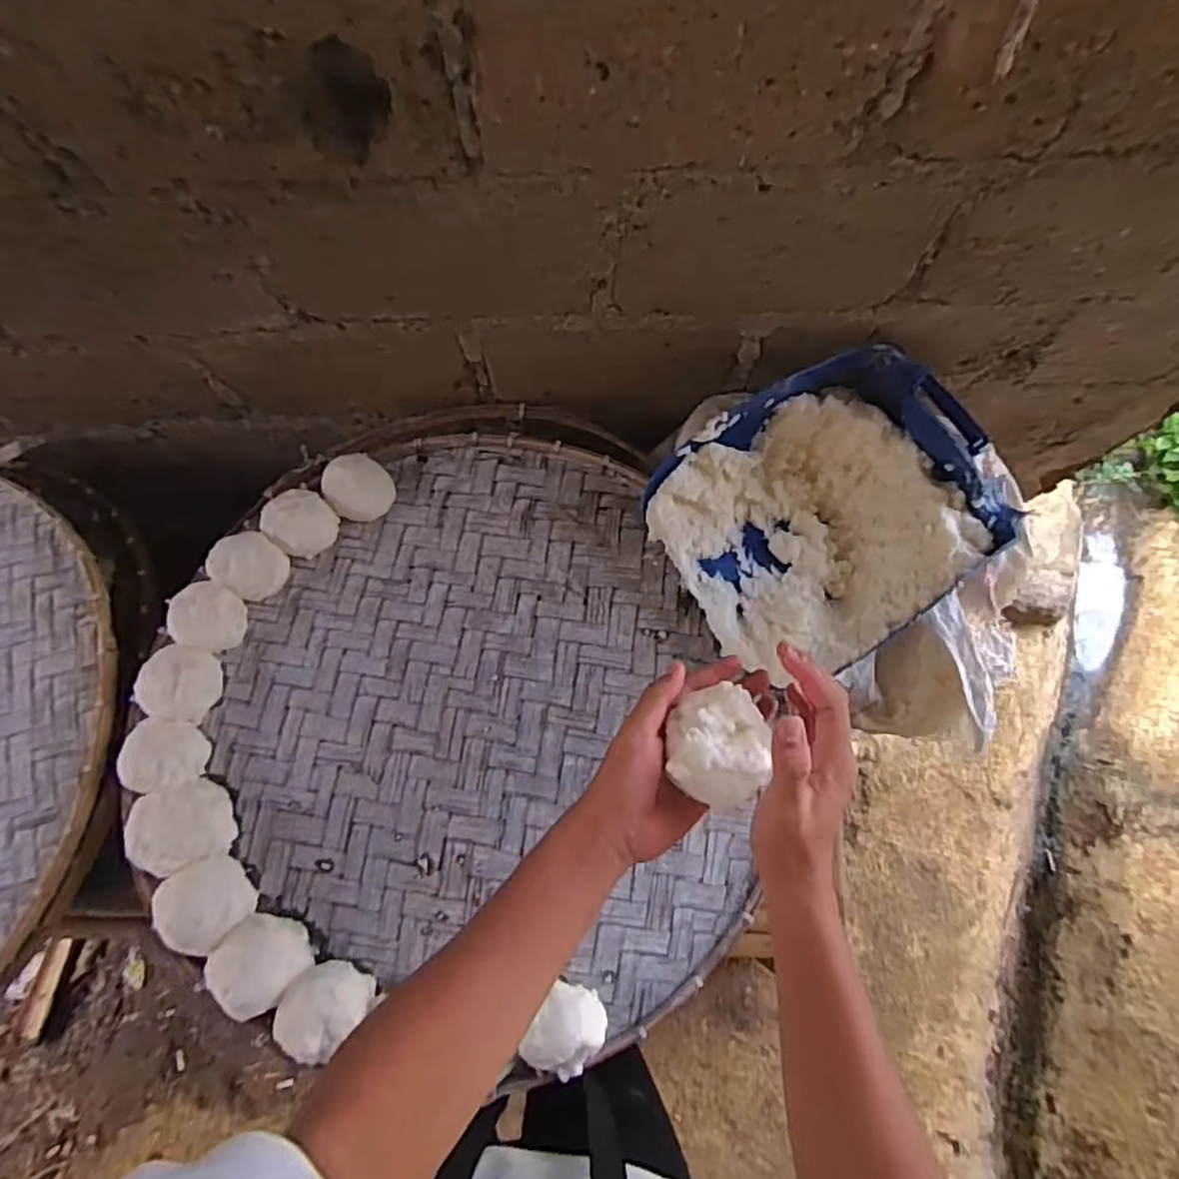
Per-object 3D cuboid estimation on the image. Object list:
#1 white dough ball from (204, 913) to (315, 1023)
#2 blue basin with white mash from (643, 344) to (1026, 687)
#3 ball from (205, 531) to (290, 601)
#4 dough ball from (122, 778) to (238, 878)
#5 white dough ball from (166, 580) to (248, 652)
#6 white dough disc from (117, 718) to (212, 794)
[{"bbox_3d":[-0.325,0.365,0.658,0.078,0.048,0.078,0,76,0],"label":"white dough ball"},{"bbox_3d":[0.265,-0.089,0.764,0.350,0.120,0.295,-32,78,-8],"label":"blue basin with white mash"},{"bbox_3d":[-0.405,-0.030,0.796,0.081,0.025,0.081,2,83,-16],"label":"ball"},{"bbox_3d":[-0.423,0.244,0.687,0.088,0.048,0.079,-21,77,-5],"label":"dough ball"},{"bbox_3d":[-0.443,0.032,0.777,0.084,0.049,0.077,0,76,0],"label":"white dough ball"},{"bbox_3d":[-0.452,0.174,0.707,0.077,0.056,0.072,0,76,0],"label":"white dough disc"}]

